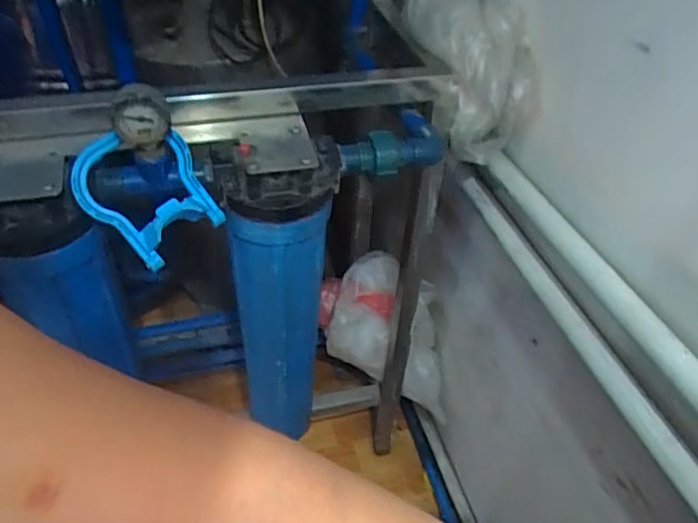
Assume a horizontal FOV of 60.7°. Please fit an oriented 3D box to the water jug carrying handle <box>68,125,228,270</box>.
[{"bbox_3d":[-0.197,-0.064,0.578,0.114,0.043,0.134,-29,92,-18],"label":"water jug carrying handle"}]

